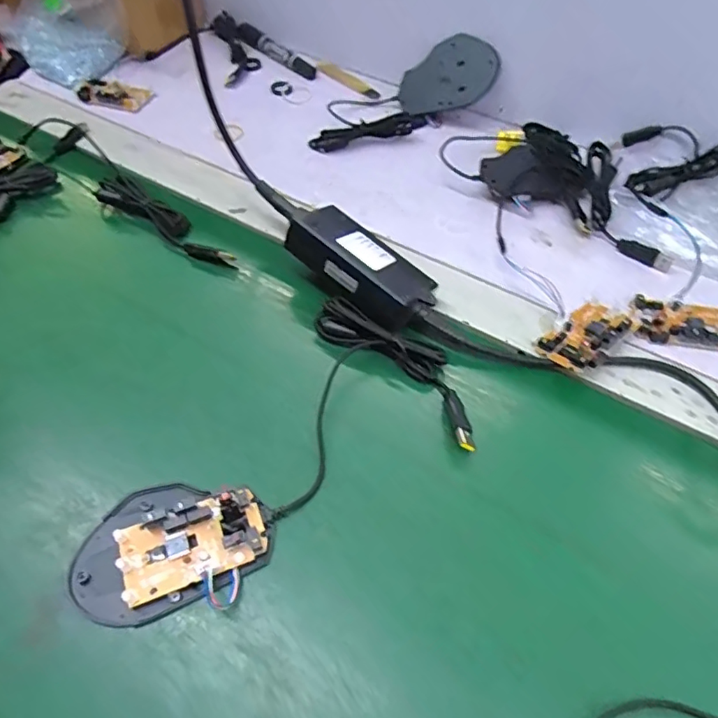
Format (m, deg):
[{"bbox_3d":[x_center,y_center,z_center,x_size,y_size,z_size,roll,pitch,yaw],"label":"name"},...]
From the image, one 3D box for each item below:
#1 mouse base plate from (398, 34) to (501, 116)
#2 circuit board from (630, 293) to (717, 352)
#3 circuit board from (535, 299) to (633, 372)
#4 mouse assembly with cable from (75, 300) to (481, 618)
[{"bbox_3d":[0.093,-0.297,0.585,0.109,0.015,0.068,-17,92,30],"label":"mouse base plate"},{"bbox_3d":[0.250,-0.029,0.425,0.079,0.010,0.045,8,54,6],"label":"circuit board"},{"bbox_3d":[0.171,-0.020,0.412,0.074,0.020,0.043,-36,62,-24],"label":"circuit board"},{"bbox_3d":[-0.039,0.068,0.344,0.139,0.022,0.259,33,60,22],"label":"mouse assembly with cable"}]

